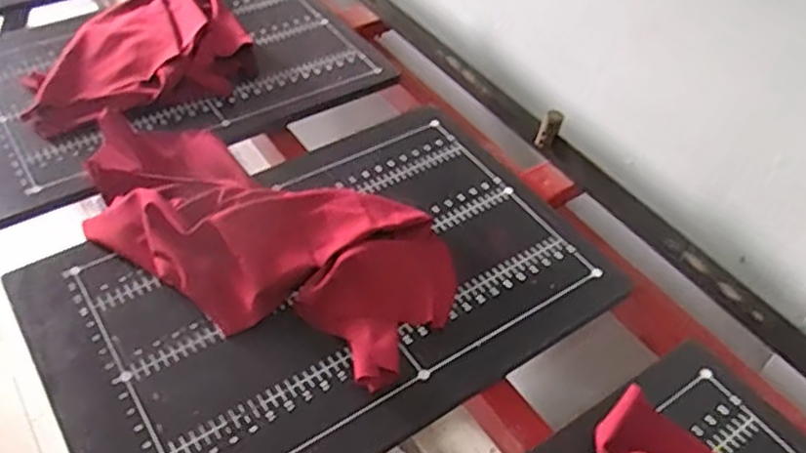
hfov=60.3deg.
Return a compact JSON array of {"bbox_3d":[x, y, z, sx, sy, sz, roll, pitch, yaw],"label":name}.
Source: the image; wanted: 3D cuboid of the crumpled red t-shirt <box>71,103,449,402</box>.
[{"bbox_3d":[-0.193,-0.006,0.799,0.526,0.051,0.237,20,48,13],"label":"crumpled red t-shirt"}]

